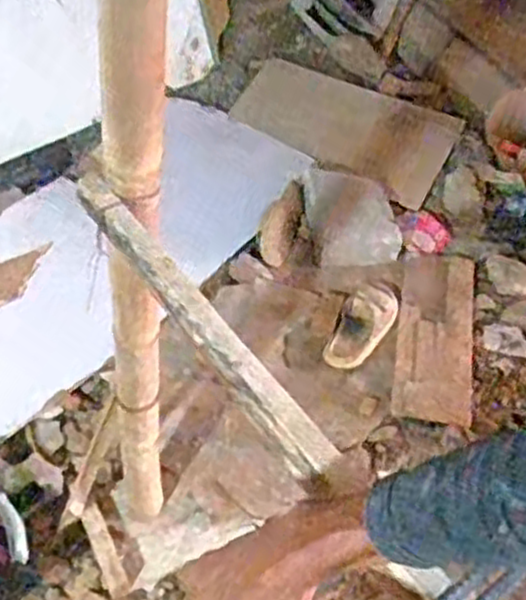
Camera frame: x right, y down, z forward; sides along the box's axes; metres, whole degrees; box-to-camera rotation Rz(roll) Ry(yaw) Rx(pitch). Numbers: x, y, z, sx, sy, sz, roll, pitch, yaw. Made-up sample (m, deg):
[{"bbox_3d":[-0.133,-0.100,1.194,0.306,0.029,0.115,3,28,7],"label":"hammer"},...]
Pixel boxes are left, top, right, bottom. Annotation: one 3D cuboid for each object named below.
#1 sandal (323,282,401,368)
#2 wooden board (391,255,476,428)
[{"bbox_3d":[0.234,0.055,1.795,0.118,0.034,0.250,24,53,10],"label":"sandal"},{"bbox_3d":[0.401,0.074,1.783,0.174,0.022,0.508,16,46,0],"label":"wooden board"}]

